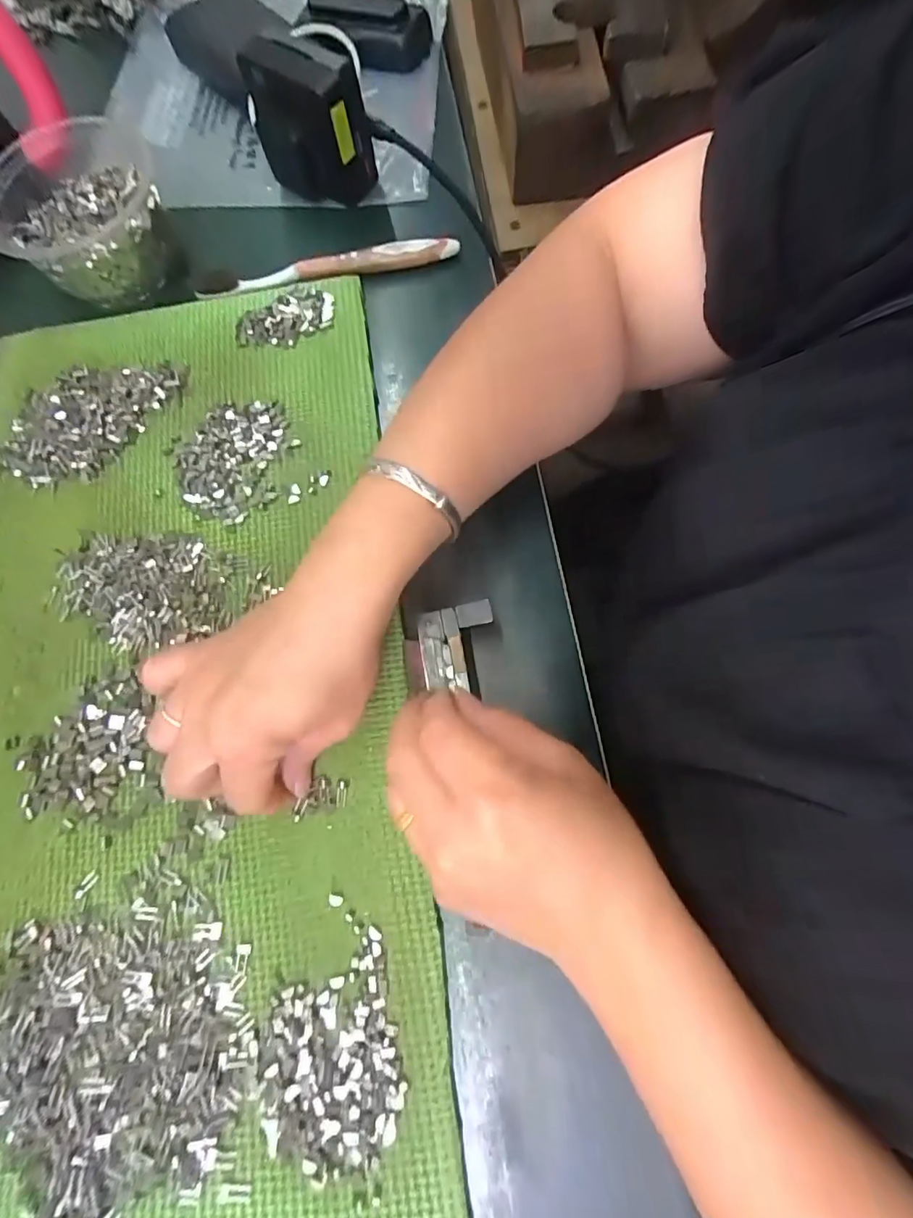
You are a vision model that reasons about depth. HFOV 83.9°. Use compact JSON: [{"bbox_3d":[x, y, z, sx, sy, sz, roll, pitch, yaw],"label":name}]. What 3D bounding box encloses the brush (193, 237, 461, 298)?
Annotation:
[{"bbox_3d":[-0.090,-0.234,0.346,0.181,0.017,0.012,-8,75,0],"label":"brush"}]

